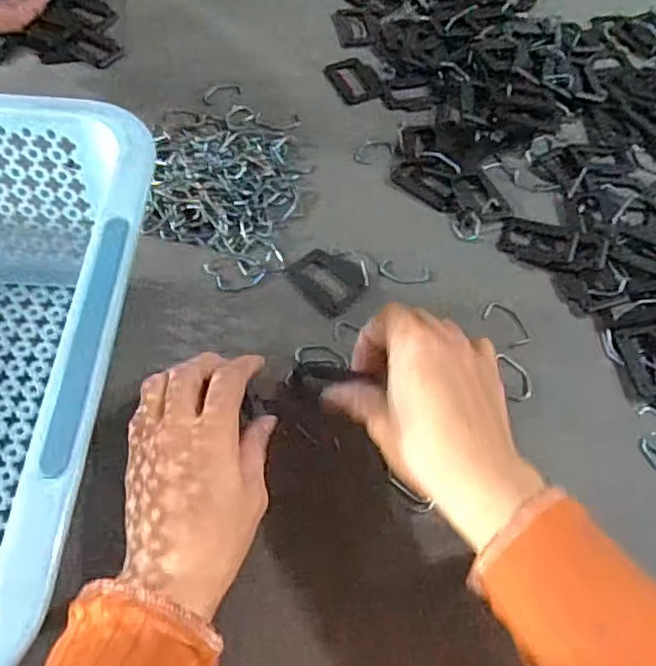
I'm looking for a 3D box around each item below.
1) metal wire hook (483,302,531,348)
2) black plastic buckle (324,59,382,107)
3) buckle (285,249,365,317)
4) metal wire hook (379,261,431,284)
[{"bbox_3d":[0.118,-0.006,0.432,0.022,0.004,0.038,-17,56,-22],"label":"metal wire hook"},{"bbox_3d":[0.023,-0.216,0.557,0.040,0.005,0.051,-21,62,-16],"label":"black plastic buckle"},{"bbox_3d":[0.002,-0.037,0.441,0.042,0.004,0.051,-33,66,-22],"label":"buckle"},{"bbox_3d":[0.054,-0.042,0.450,0.034,0.004,0.017,11,58,2],"label":"metal wire hook"}]

